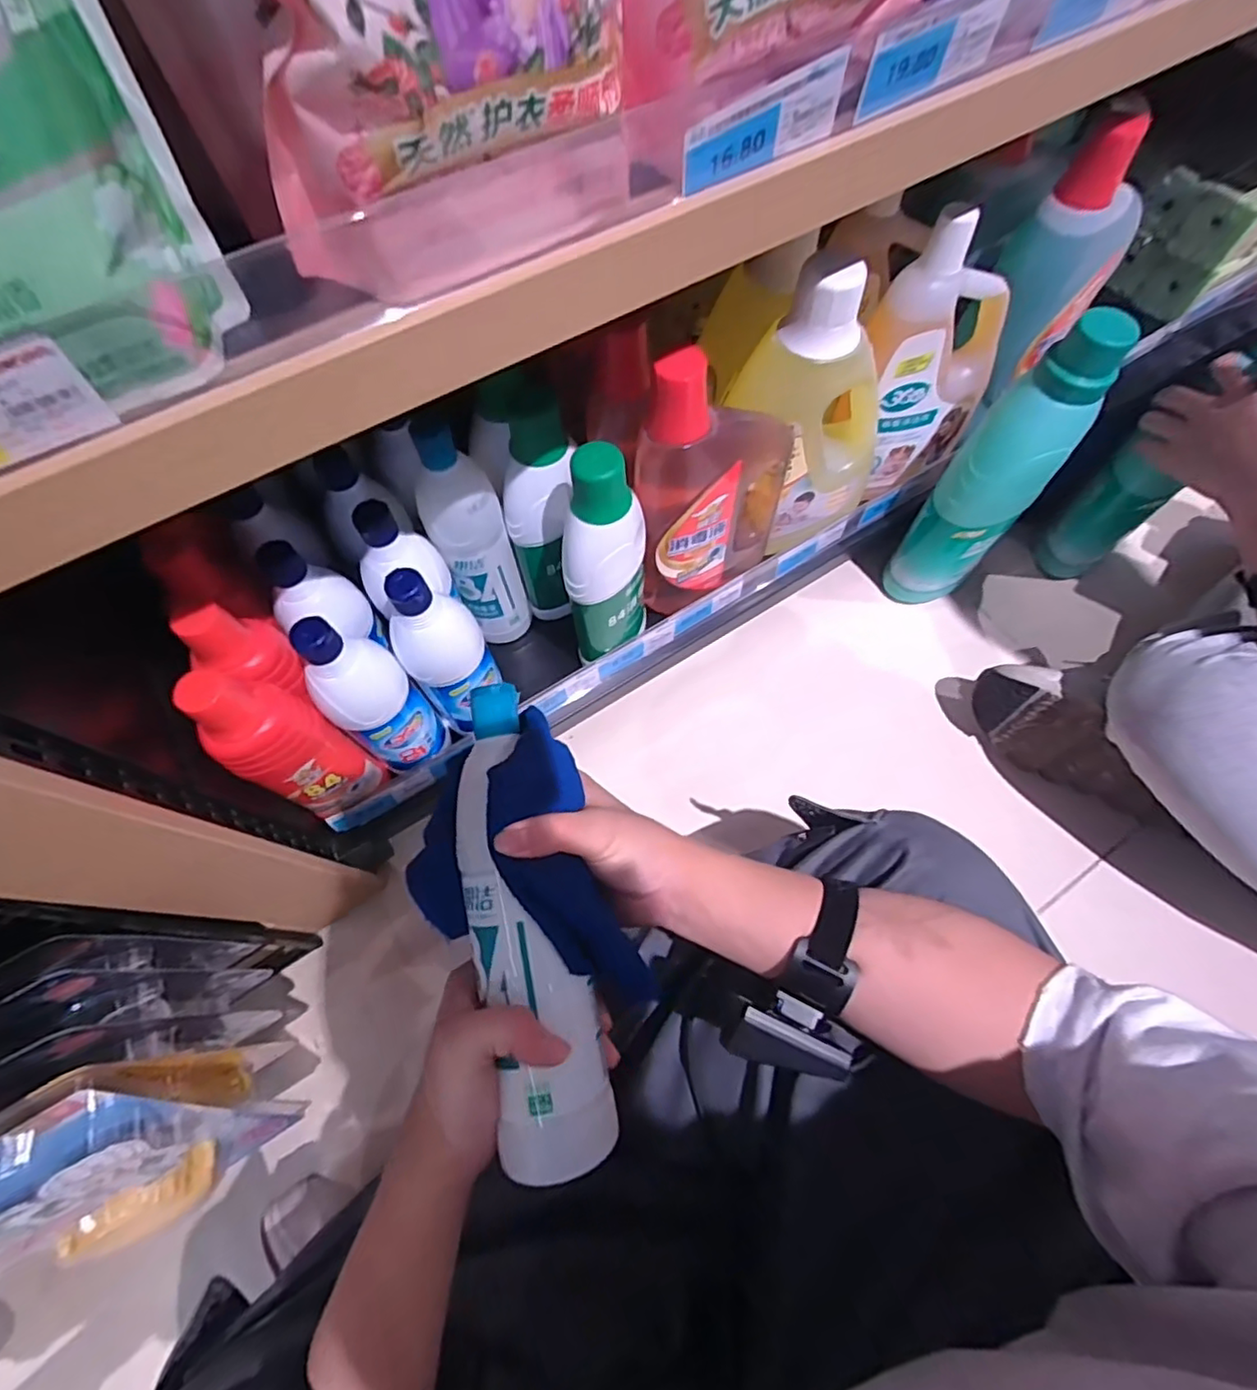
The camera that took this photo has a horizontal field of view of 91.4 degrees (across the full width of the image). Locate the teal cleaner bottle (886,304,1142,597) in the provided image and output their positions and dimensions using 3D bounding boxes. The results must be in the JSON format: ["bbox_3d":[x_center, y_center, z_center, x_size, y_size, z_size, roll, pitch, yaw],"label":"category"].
[{"bbox_3d":[0.361,-0.205,0.627,0.082,0.337,0.082,41,73,16],"label":"teal cleaner bottle"}]

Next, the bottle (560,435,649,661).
[{"bbox_3d":[-0.018,-0.107,0.524,0.066,0.225,0.058,-2,67,0],"label":"bottle"}]

